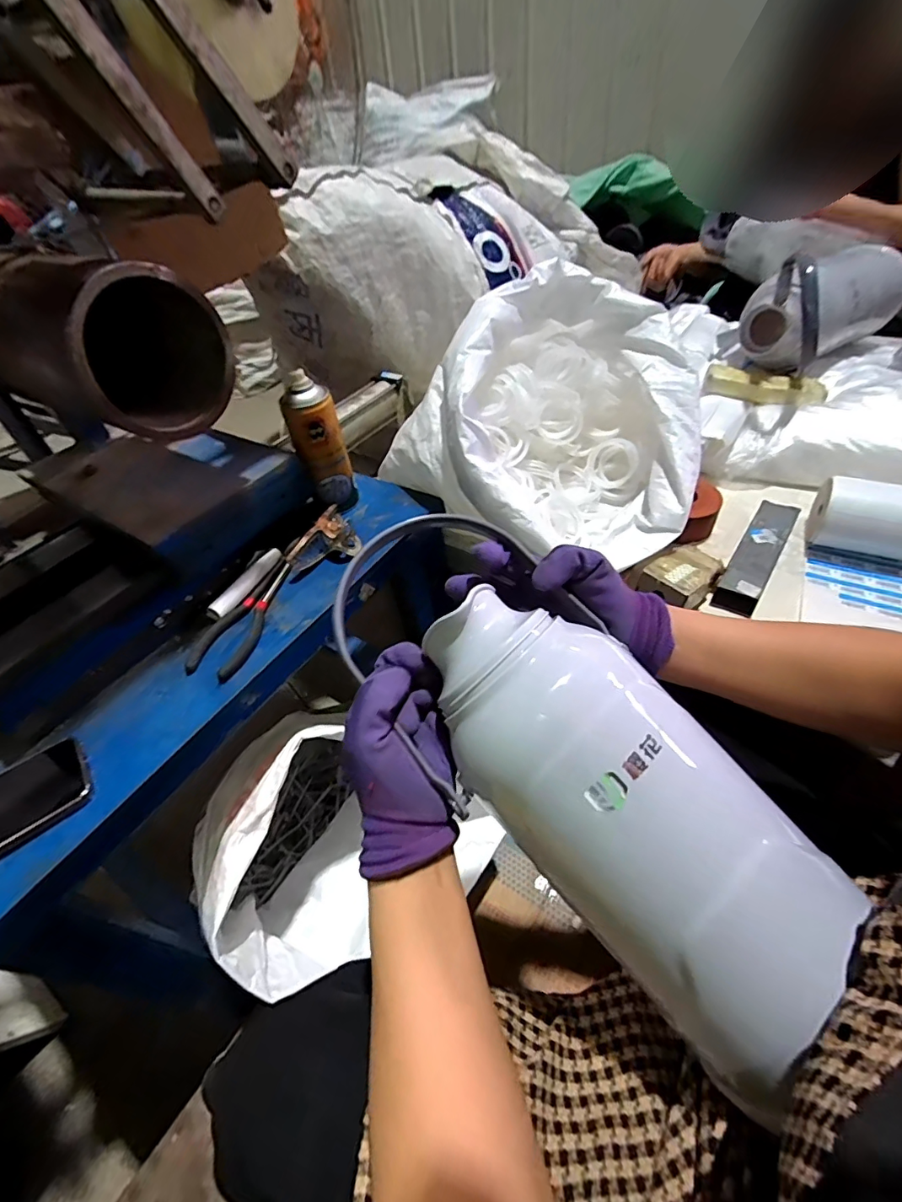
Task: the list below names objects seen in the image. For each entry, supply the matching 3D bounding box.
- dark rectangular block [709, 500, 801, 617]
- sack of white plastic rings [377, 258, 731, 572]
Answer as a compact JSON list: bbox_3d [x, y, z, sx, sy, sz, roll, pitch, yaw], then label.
[{"bbox_3d":[0.394,-0.061,0.628,0.046,0.035,0.198,26,55,28],"label":"dark rectangular block"},{"bbox_3d":[0.144,-0.233,0.629,0.328,0.230,0.349,-31,50,-21],"label":"sack of white plastic rings"}]

